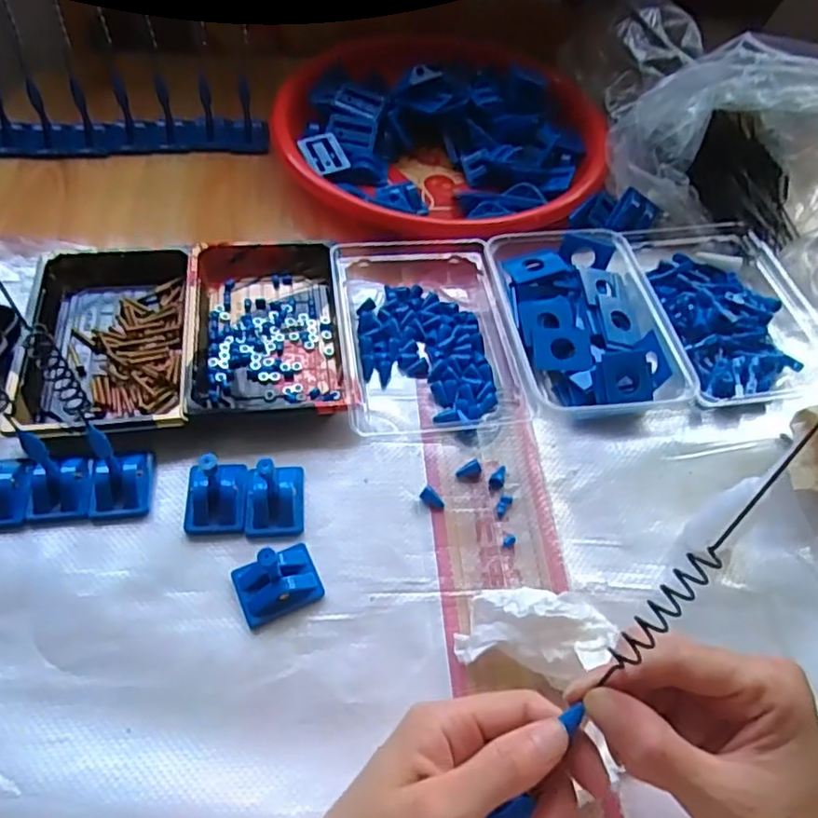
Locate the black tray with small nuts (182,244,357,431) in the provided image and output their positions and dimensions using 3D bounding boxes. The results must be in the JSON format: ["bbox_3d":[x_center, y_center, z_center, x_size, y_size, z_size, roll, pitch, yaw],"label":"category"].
[{"bbox_3d":[-0.100,-0.060,0.453,0.102,0.025,0.167,-6,55,-9],"label":"black tray with small nuts"}]

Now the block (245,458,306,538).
[{"bbox_3d":[-0.079,0.046,0.370,0.033,0.044,0.040,-2,54,-6],"label":"block"}]

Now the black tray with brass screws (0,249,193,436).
[{"bbox_3d":[-0.204,-0.052,0.438,0.108,0.024,0.171,-4,55,-7],"label":"black tray with brass screws"}]

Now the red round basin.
[{"bbox_3d":[0.032,-0.262,0.585,0.285,0.062,0.276,2,54,-3],"label":"red round basin"}]

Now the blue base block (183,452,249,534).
[{"bbox_3d":[-0.113,0.045,0.367,0.035,0.043,0.038,-1,54,-5],"label":"blue base block"}]

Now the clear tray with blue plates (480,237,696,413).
[{"bbox_3d":[0.123,-0.064,0.464,0.112,0.035,0.153,-5,55,-8],"label":"clear tray with blue plates"}]

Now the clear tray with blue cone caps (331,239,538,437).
[{"bbox_3d":[0.010,-0.065,0.461,0.119,0.030,0.176,-6,55,-8],"label":"clear tray with blue cone caps"}]

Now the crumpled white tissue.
[{"bbox_3d":[0.068,0.118,0.333,0.081,0.036,0.044,7,54,1],"label":"crumpled white tissue"}]

